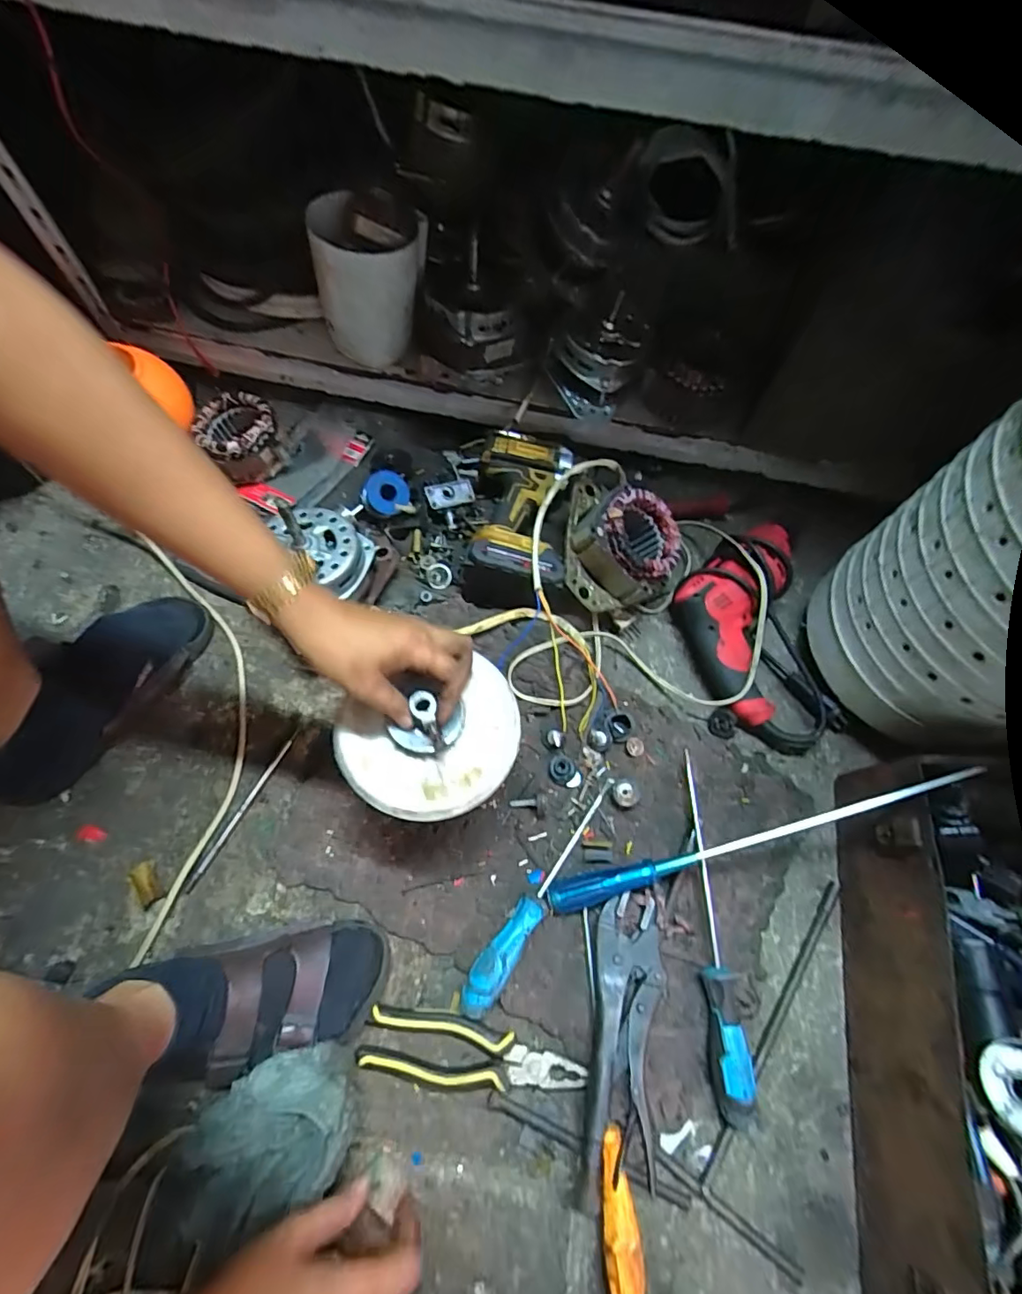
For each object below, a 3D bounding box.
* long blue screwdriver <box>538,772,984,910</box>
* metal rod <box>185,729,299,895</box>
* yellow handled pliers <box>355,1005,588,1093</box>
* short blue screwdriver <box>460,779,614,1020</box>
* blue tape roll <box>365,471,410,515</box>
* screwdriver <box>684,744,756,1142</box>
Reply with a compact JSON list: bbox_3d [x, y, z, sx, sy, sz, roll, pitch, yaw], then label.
[{"bbox_3d":[0.219,0.179,0.481,0.388,0.023,0.027,-20,69,8],"label":"long blue screwdriver"},{"bbox_3d":[-0.277,0.164,0.541,0.011,0.009,0.177,27,69,8],"label":"metal rod"},{"bbox_3d":[-0.033,0.359,0.458,0.191,0.019,0.053,11,66,1],"label":"yellow handled pliers"},{"bbox_3d":[0.028,0.228,0.505,0.031,0.030,0.244,32,68,10],"label":"short blue screwdriver"},{"bbox_3d":[-0.157,-0.192,0.659,0.050,0.024,0.053,-1,77,4],"label":"blue tape roll"},{"bbox_3d":[0.184,0.258,0.493,0.028,0.035,0.300,0,66,-3],"label":"screwdriver"}]

